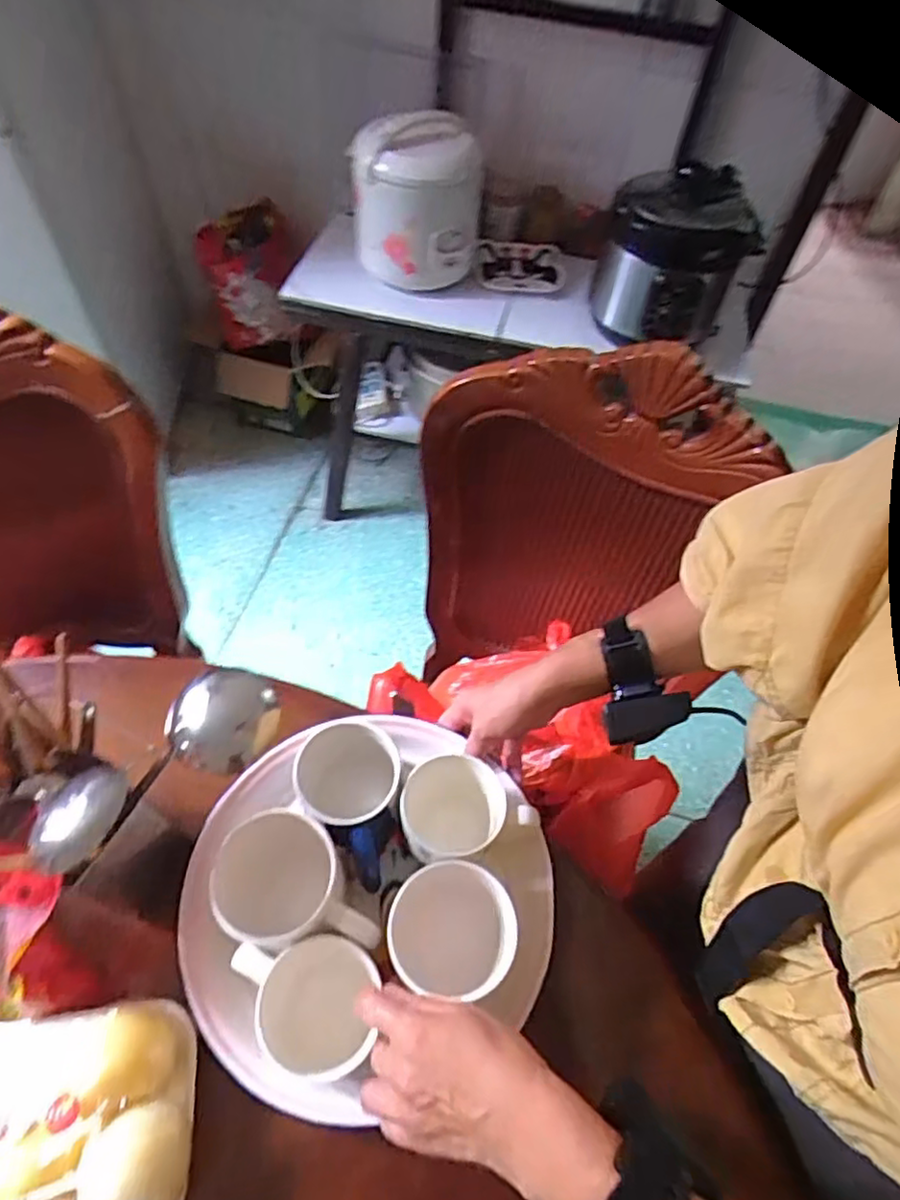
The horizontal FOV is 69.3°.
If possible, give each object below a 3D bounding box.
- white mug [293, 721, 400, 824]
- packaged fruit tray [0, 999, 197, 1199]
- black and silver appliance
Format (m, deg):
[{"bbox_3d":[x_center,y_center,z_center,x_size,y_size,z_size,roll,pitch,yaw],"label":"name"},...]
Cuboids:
[{"bbox_3d":[-0.081,0.151,0.542,0.076,0.072,0.083,1,57,-2],"label":"white mug"},{"bbox_3d":[-0.272,0.346,0.420,0.191,0.066,0.133,-5,57,-6],"label":"packaged fruit tray"},{"bbox_3d":[0.414,-0.620,1.216,0.268,0.271,0.233,18,58,9],"label":"black and silver appliance"}]

